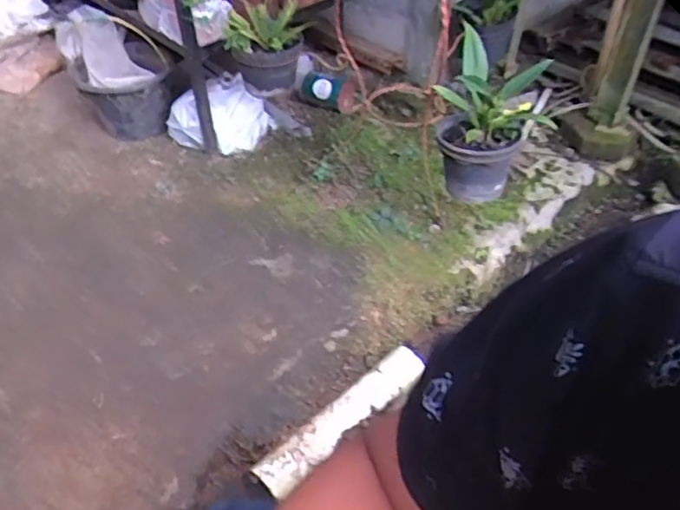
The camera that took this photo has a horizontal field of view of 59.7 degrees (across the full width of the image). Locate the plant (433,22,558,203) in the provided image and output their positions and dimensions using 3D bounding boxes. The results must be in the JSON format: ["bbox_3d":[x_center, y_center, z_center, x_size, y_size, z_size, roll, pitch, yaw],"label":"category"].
[{"bbox_3d":[0.309,-0.277,1.216,0.217,0.297,0.231,10,45,12],"label":"plant"}]

